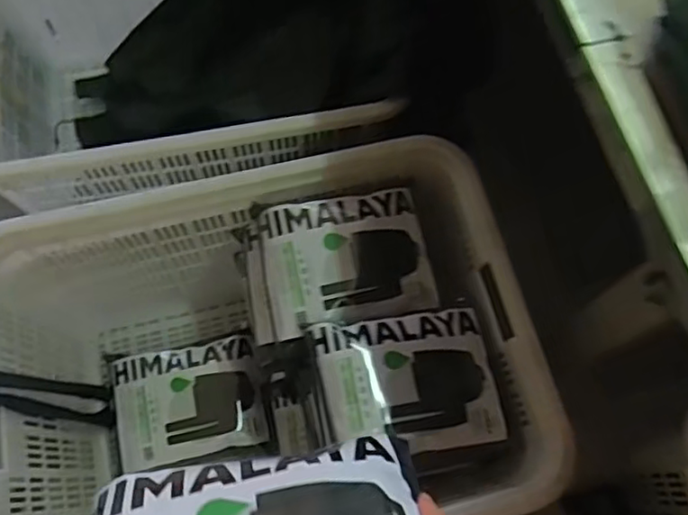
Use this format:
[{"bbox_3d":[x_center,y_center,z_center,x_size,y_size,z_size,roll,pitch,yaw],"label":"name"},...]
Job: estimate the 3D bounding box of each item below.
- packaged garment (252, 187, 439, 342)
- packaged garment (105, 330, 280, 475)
[{"bbox_3d":[0.006,0.000,0.998,0.267,0.057,0.208,-11,70,-5],"label":"packaged garment"},{"bbox_3d":[-0.297,0.275,1.188,0.279,0.074,0.248,-14,71,-6],"label":"packaged garment"}]

